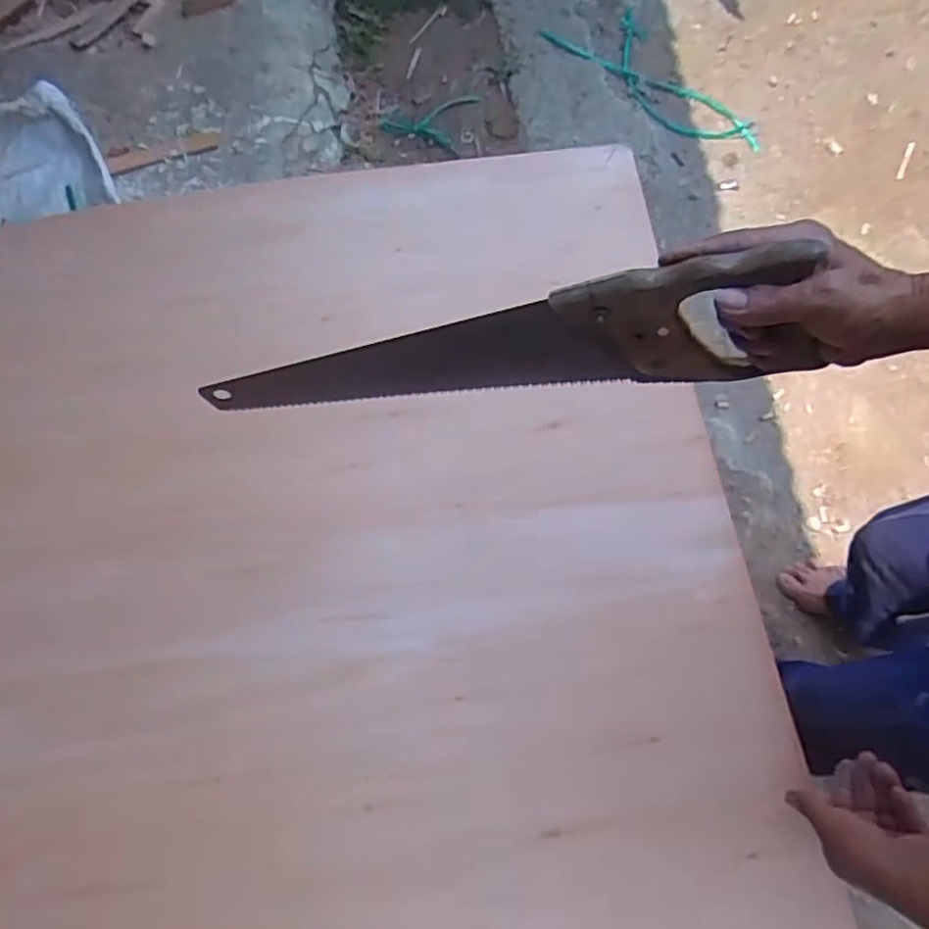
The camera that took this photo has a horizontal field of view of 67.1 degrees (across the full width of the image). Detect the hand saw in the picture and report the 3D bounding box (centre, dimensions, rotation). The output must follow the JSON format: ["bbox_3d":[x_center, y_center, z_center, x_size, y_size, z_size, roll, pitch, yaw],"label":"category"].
[{"bbox_3d":[0.003,-0.080,0.564,0.491,0.115,0.026,-6,68,27],"label":"hand saw"}]

